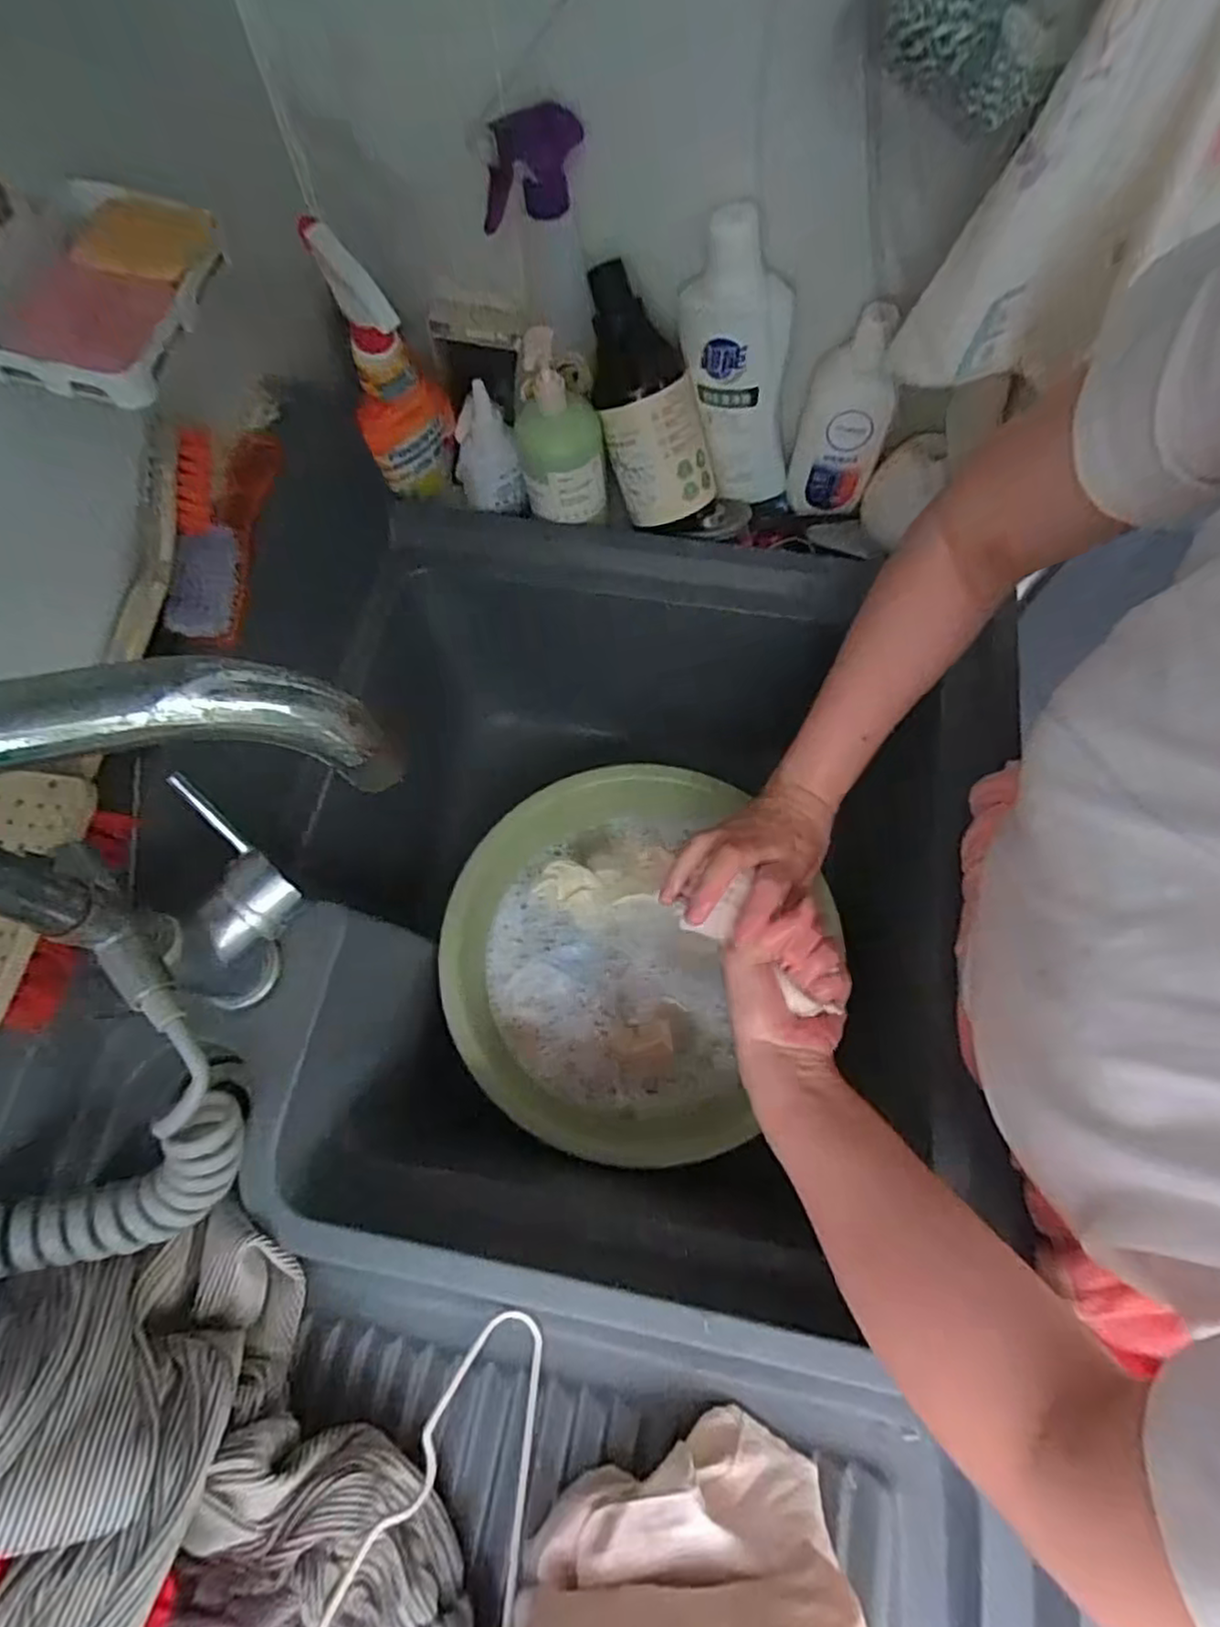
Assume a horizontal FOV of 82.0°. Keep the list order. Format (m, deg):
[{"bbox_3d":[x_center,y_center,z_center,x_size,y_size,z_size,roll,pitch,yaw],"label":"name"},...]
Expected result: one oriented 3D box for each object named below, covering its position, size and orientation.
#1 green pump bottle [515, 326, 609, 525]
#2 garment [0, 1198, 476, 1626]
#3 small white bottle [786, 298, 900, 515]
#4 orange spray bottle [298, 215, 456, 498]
[{"bbox_3d":[-0.044,-0.329,0.613,0.072,0.153,0.064,-7,68,-2],"label":"green pump bottle"},{"bbox_3d":[-0.214,0.342,0.298,0.208,0.132,0.274,-36,72,-13],"label":"garment"},{"bbox_3d":[0.208,-0.352,0.619,0.073,0.174,0.051,13,69,6],"label":"small white bottle"},{"bbox_3d":[-0.177,-0.354,0.588,0.077,0.226,0.078,-19,69,-7],"label":"orange spray bottle"}]

